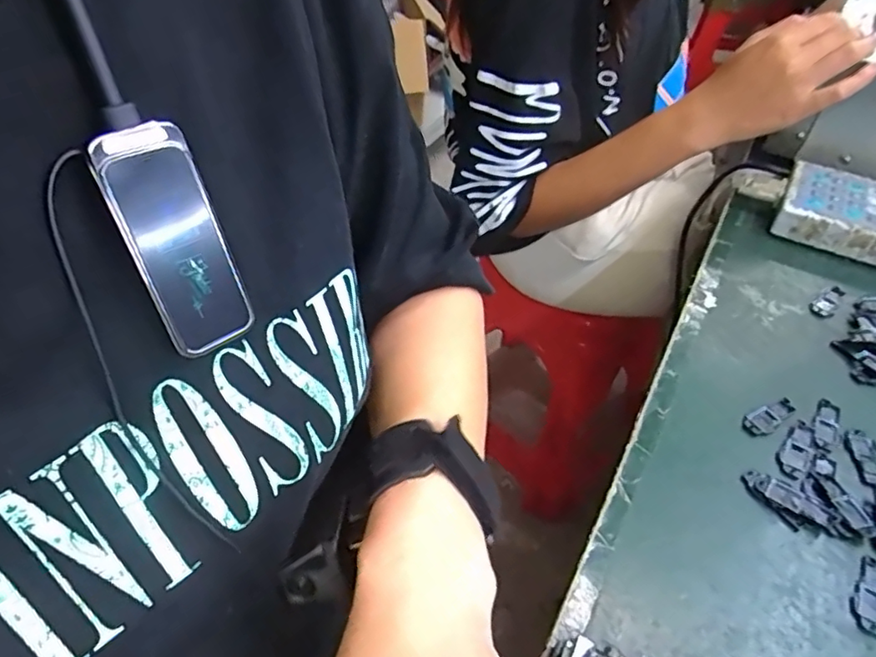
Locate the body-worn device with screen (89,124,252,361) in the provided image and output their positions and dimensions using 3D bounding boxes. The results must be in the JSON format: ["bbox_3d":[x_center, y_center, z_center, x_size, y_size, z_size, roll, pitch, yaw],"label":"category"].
[{"bbox_3d":[-0.075,-0.025,0.166,0.026,0.064,0.007,-27,26,-26],"label":"body-worn device with screen"}]

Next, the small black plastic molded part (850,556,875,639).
[{"bbox_3d":[0.217,0.133,0.284,0.017,0.004,0.040,29,51,24],"label":"small black plastic molded part"}]

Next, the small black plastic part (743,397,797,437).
[{"bbox_3d":[0.209,0.056,0.363,0.039,0.004,0.015,-20,49,-21],"label":"small black plastic part"}]

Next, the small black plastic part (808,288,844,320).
[{"bbox_3d":[0.298,-0.022,0.440,0.016,0.004,0.041,33,53,27],"label":"small black plastic part"}]

